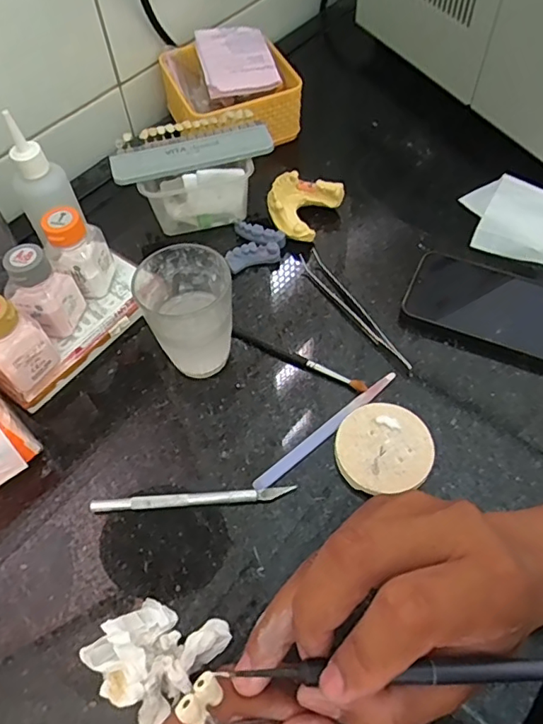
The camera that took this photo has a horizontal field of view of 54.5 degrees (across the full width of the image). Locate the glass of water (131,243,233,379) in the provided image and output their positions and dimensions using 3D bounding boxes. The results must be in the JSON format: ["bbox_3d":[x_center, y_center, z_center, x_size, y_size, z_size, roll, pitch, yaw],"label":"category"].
[{"bbox_3d":[-0.058,-0.033,0.400,0.058,0.095,0.063,-2,57,2],"label":"glass of water"}]

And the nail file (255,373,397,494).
[{"bbox_3d":[0.044,0.049,0.391,0.139,0.008,0.013,-36,62,-18],"label":"nail file"}]

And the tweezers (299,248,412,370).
[{"bbox_3d":[0.071,-0.048,0.454,0.018,0.009,0.149,-28,60,-14],"label":"tweezers"}]

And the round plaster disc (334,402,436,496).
[{"bbox_3d":[0.080,0.061,0.378,0.067,0.014,0.064,-2,57,2],"label":"round plaster disc"}]

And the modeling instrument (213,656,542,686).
[{"bbox_3d":[0.061,0.110,0.188,0.158,0.005,0.007,2,57,-5],"label":"modeling instrument"}]

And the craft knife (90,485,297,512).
[{"bbox_3d":[-0.054,0.096,0.366,0.138,0.009,0.009,-4,57,0],"label":"craft knife"}]

